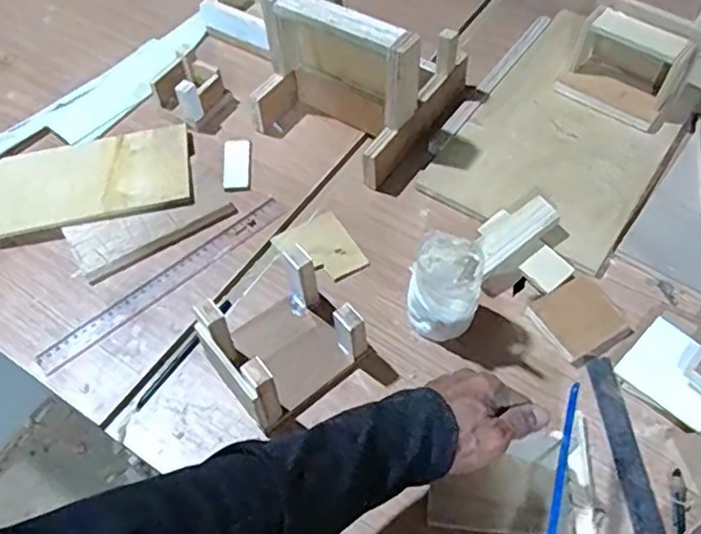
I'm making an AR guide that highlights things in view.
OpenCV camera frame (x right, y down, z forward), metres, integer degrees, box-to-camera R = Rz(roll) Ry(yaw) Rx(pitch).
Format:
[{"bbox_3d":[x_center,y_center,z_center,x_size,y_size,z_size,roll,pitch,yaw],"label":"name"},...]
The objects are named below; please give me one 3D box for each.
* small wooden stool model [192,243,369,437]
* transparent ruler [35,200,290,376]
[{"bbox_3d":[-0.061,0.066,0.579,0.123,0.087,0.104,-37,63,-20],"label":"small wooden stool model"},{"bbox_3d":[-0.194,0.014,0.674,0.299,0.005,0.029,-38,67,-21],"label":"transparent ruler"}]

